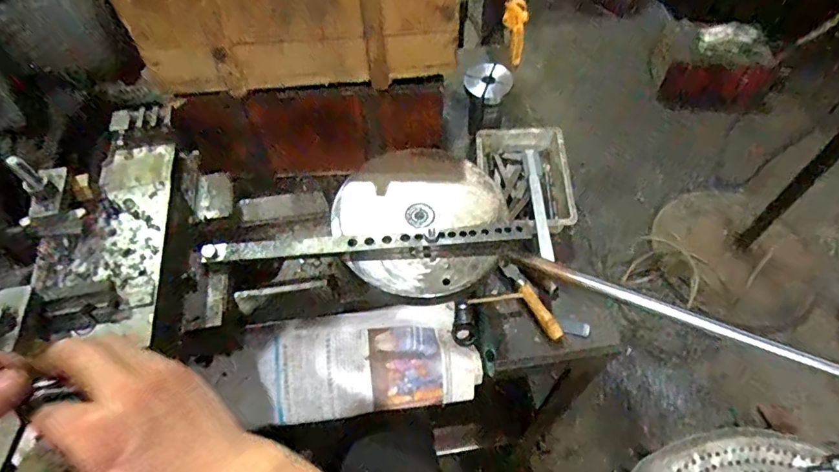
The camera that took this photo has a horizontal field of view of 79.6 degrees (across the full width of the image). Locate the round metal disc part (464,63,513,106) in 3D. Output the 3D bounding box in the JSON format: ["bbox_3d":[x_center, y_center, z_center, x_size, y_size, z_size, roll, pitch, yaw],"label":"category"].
[{"bbox_3d":[0.101,-0.224,0.732,0.059,0.015,0.056,0,98,3],"label":"round metal disc part"}]

